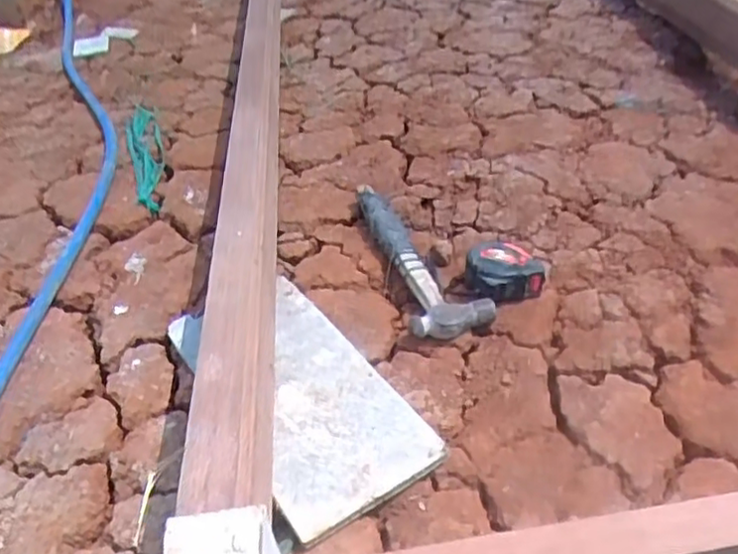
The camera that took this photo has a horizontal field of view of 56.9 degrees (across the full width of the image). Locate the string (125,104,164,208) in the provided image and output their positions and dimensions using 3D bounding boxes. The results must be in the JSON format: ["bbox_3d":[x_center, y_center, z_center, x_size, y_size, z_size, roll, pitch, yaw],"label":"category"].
[{"bbox_3d":[-0.343,-0.195,1.052,0.049,0.008,0.303,-14,43,-13],"label":"string"}]

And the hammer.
[{"bbox_3d":[0.066,-0.037,0.852,0.105,0.028,0.282,-11,43,-10],"label":"hammer"}]

